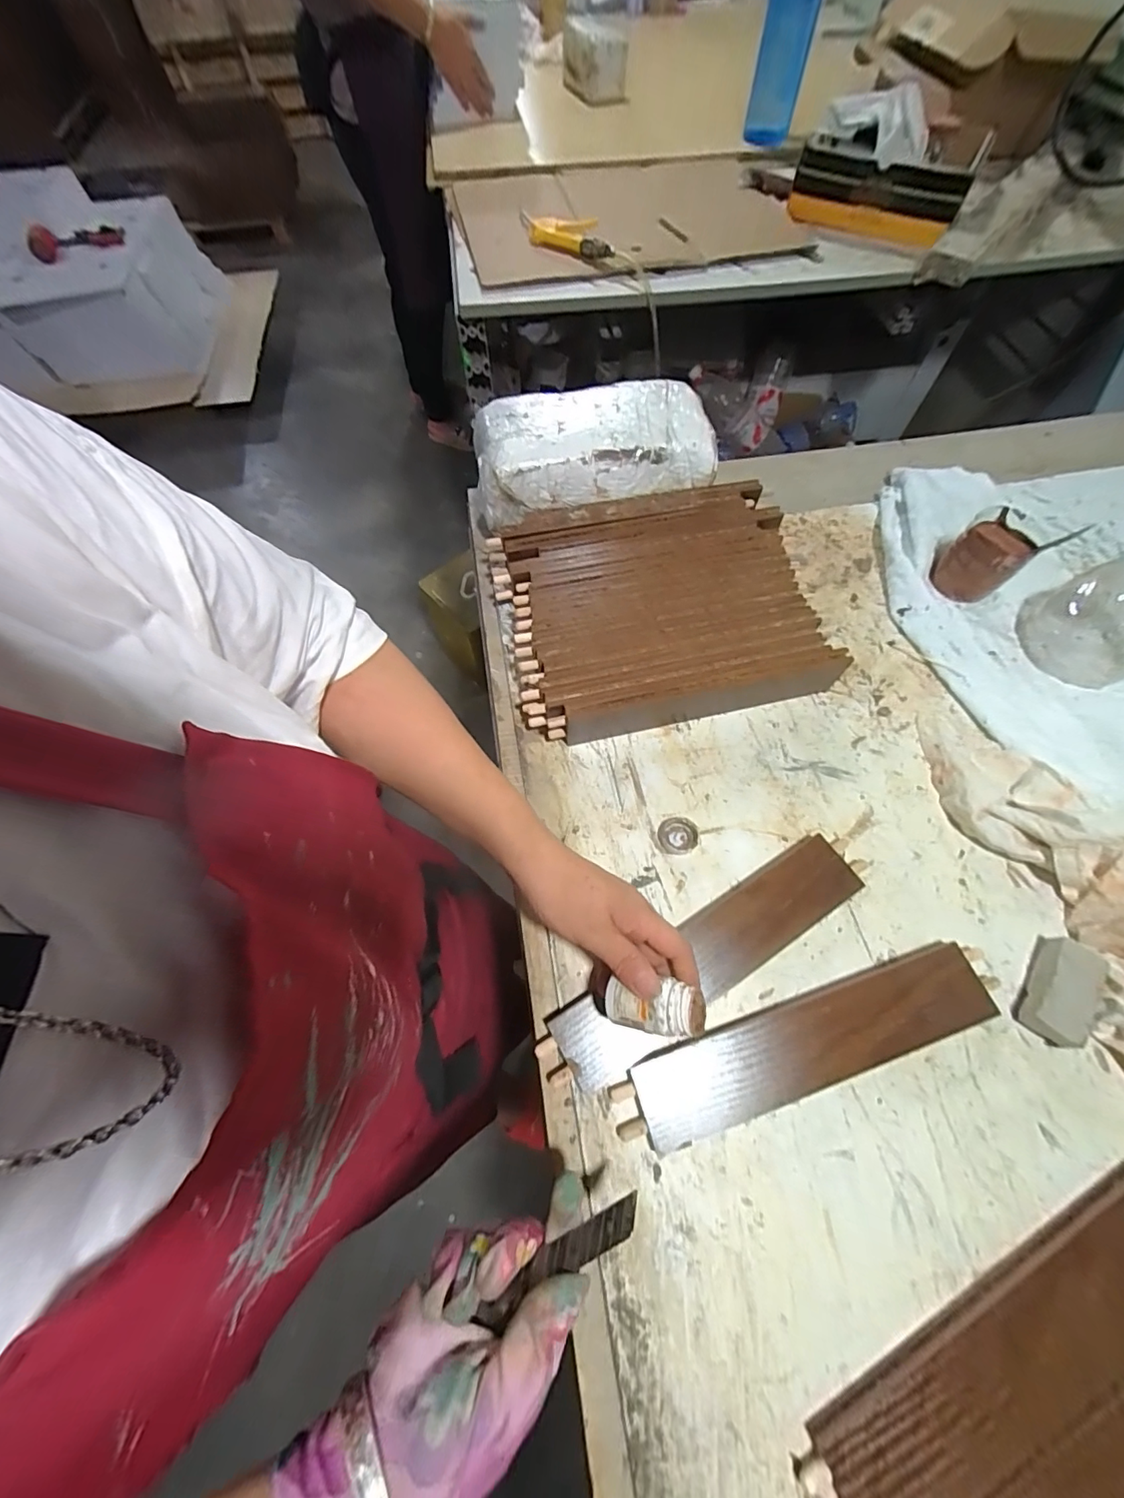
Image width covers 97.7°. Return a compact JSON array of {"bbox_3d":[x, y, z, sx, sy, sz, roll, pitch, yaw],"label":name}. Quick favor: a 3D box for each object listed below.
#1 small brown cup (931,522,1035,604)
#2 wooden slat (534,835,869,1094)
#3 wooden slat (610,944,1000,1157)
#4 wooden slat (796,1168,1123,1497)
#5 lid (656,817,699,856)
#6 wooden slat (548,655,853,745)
[{"bbox_3d":[0.420,-0.191,0.493,0.070,0.064,0.063,-40,70,-16],"label":"small brown cup"},{"bbox_3d":[0.111,0.150,0.360,0.274,0.019,0.053,-30,68,-12],"label":"wooden slat"},{"bbox_3d":[0.168,0.200,0.336,0.267,0.016,0.051,-17,66,-7],"label":"wooden slat"},{"bbox_3d":[0.257,0.334,0.269,0.273,0.018,0.061,-24,67,-10],"label":"wooden slat"},{"bbox_3d":[0.095,0.072,0.405,0.031,0.009,0.030,0,65,1],"label":"lid"},{"bbox_3d":[0.121,-0.042,0.435,0.264,0.051,0.011,-11,65,-4],"label":"wooden slat"}]

